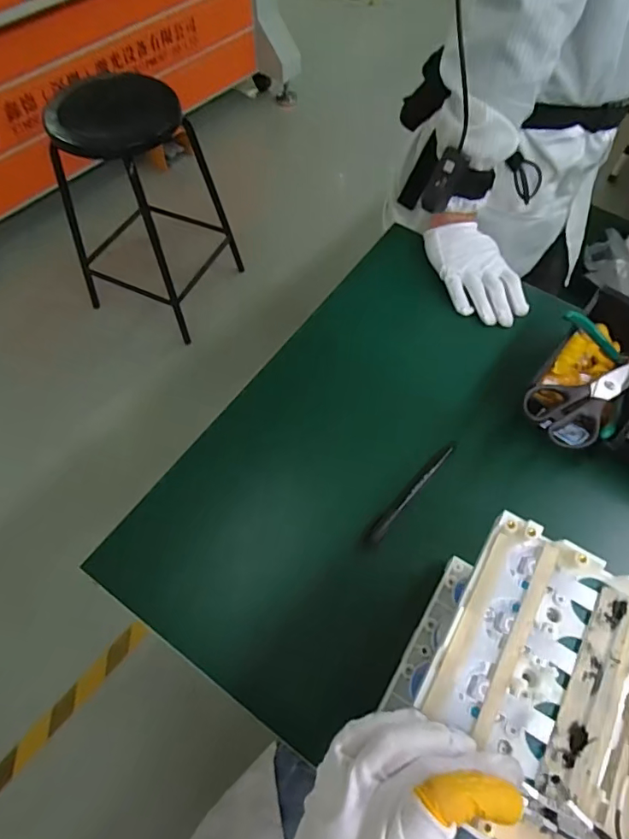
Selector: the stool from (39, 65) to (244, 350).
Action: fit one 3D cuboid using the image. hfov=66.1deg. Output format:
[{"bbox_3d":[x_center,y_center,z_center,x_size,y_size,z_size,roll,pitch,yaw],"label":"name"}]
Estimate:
[{"bbox_3d":[-0.495,-0.630,1.427,0.359,0.633,0.397,22,63,12],"label":"stool"}]

